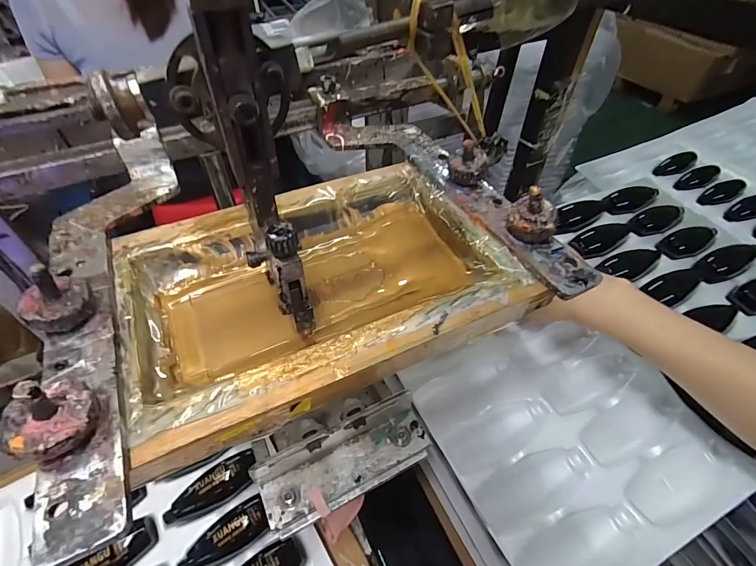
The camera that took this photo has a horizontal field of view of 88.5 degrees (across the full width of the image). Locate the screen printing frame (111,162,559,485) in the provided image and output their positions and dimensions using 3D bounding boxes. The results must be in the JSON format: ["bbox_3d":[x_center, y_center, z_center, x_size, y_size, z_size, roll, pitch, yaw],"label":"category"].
[{"bbox_3d":[-0.036,-0.002,0.251,0.225,0.025,0.166,-19,51,-17],"label":"screen printing frame"}]

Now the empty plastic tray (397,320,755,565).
[{"bbox_3d":[0.171,0.129,0.357,0.225,0.021,0.216,-19,51,-17],"label":"empty plastic tray"}]

